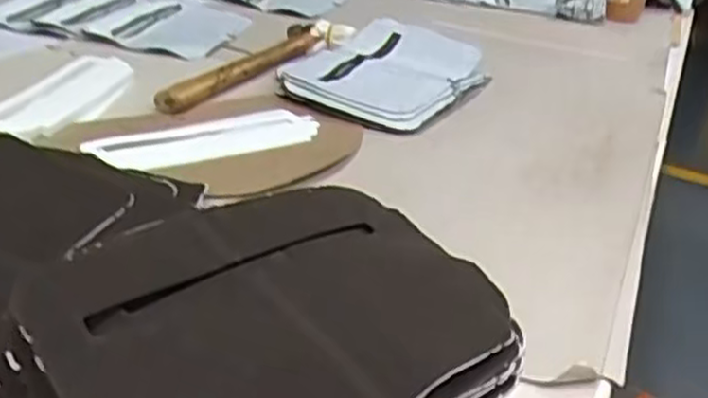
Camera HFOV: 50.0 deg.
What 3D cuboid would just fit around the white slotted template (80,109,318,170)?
[{"bbox_3d":[-0.109,-0.047,0.595,0.191,0.008,0.064,-14,36,-41],"label":"white slotted template"}]

